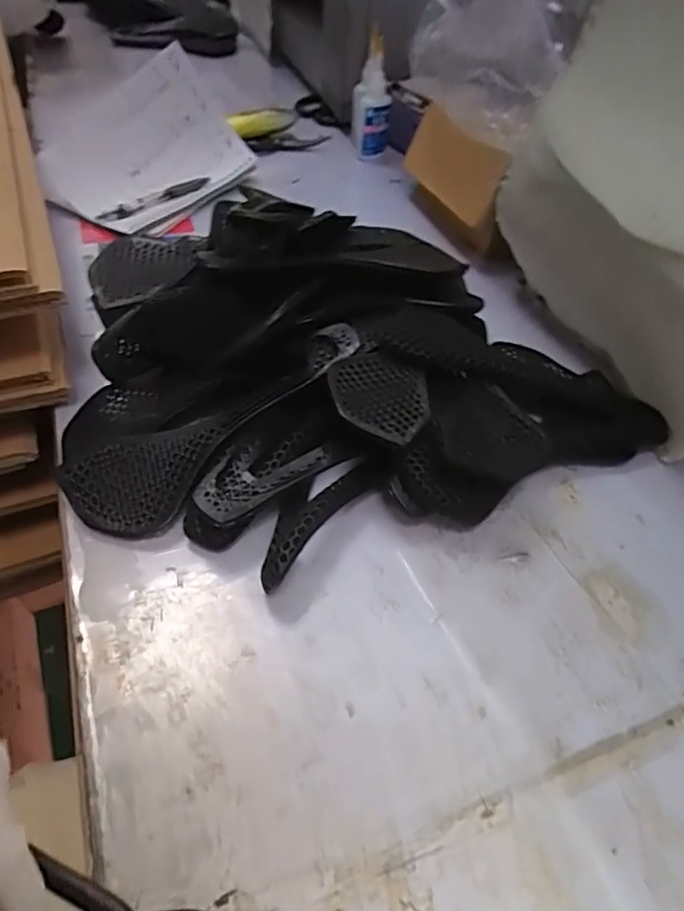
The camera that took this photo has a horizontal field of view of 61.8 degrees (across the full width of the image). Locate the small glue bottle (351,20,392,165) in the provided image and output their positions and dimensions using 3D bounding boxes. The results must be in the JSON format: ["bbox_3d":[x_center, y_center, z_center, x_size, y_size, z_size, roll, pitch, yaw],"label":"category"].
[{"bbox_3d":[0.038,-0.451,0.725,0.050,0.129,0.051,5,48,0],"label":"small glue bottle"}]

